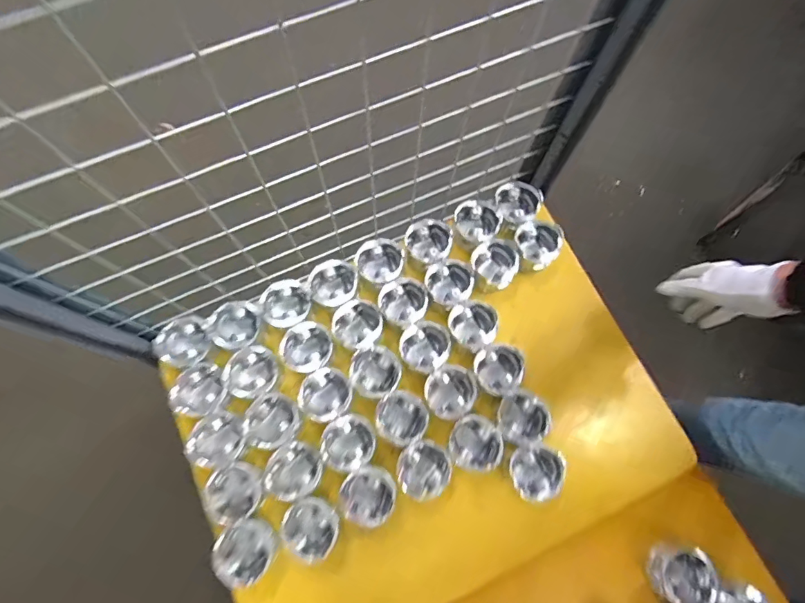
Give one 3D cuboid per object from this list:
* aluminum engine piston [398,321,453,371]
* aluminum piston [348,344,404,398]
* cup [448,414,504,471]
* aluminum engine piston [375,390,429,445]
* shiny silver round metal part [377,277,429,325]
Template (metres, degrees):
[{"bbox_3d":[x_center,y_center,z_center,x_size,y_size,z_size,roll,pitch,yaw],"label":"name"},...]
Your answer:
[{"bbox_3d":[0.034,0.065,0.671,0.069,0.046,0.069,0,75,0],"label":"aluminum engine piston"},{"bbox_3d":[-0.038,0.101,0.658,0.068,0.066,0.069,36,77,9],"label":"aluminum piston"},{"bbox_3d":[0.102,0.199,0.638,0.075,0.055,0.068,30,77,7],"label":"cup"},{"bbox_3d":[-0.002,0.165,0.652,0.069,0.066,0.068,22,76,5],"label":"aluminum engine piston"},{"bbox_3d":[0.004,-0.001,0.690,0.066,0.045,0.064,0,75,0],"label":"shiny silver round metal part"}]

